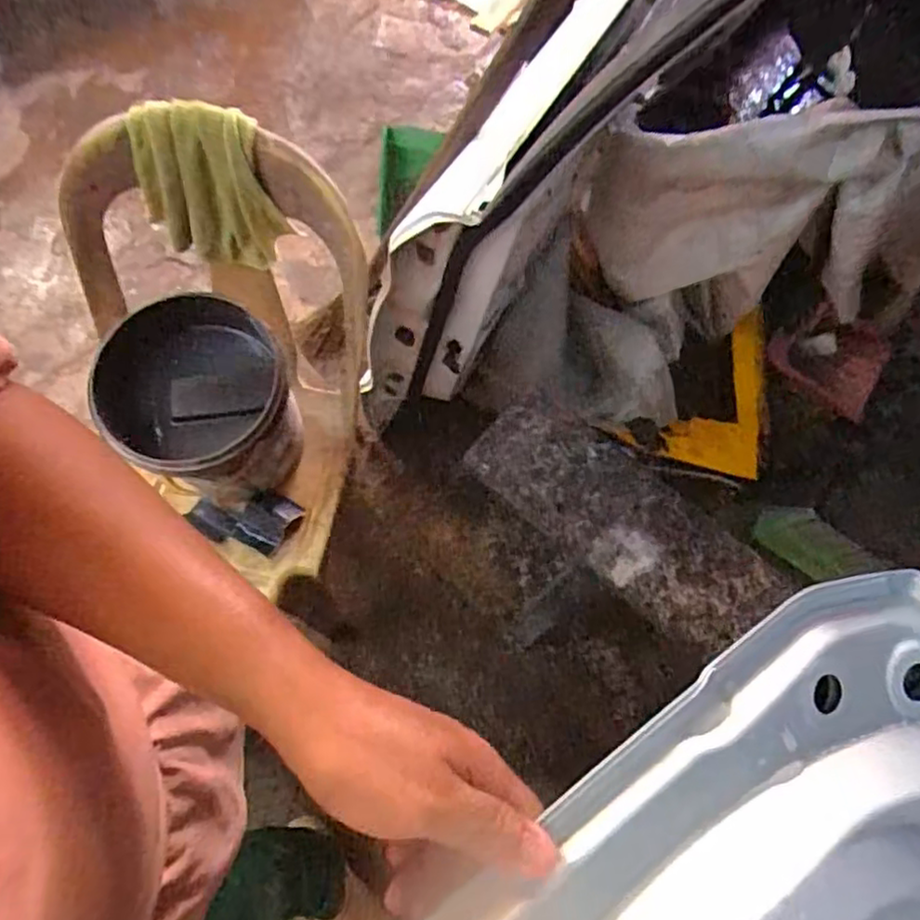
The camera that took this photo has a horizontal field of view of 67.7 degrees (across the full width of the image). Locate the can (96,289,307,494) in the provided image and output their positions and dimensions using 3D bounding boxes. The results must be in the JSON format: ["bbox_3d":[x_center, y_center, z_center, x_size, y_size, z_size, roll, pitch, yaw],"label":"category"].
[{"bbox_3d":[-0.330,-0.081,0.909,0.210,0.184,0.205,1,73,-3],"label":"can"}]

